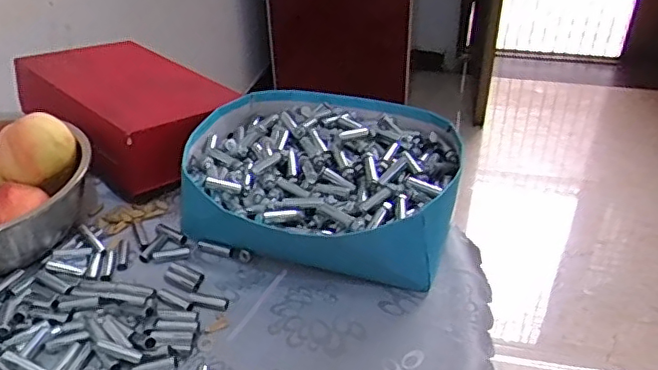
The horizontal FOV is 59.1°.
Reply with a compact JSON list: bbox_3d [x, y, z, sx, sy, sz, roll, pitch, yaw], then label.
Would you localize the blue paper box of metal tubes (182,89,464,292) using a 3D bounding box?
[{"bbox_3d":[-0.007,-0.006,0.667,0.295,0.092,0.260,9,37,14],"label":"blue paper box of metal tubes"}]

